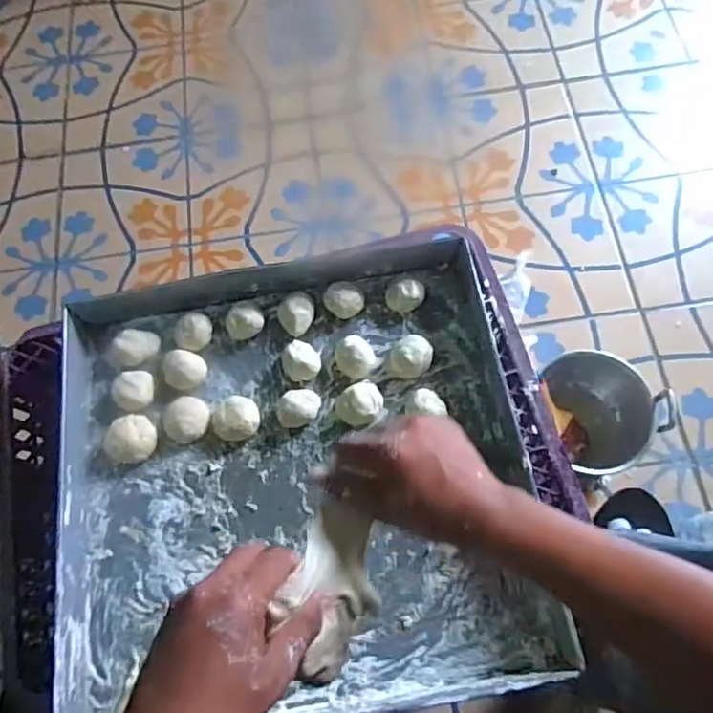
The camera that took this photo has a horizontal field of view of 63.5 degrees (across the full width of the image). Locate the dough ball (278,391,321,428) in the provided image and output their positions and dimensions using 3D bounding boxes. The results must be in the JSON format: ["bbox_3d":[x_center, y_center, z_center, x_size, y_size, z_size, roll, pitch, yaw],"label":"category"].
[{"bbox_3d":[-0.064,0.055,0.628,0.036,0.027,0.048,41,77,16],"label":"dough ball"}]

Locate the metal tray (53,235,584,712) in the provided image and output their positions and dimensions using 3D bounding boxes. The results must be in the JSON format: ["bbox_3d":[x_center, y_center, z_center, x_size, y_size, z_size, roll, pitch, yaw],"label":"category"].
[{"bbox_3d":[-0.075,0.112,0.602,0.535,0.055,0.471,-9,71,-1],"label":"metal tray"}]

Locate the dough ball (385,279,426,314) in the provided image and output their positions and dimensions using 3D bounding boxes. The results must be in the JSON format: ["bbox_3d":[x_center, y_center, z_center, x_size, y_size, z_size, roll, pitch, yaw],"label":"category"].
[{"bbox_3d":[0.057,-0.072,0.669,0.042,0.026,0.035,-31,71,-8],"label":"dough ball"}]

